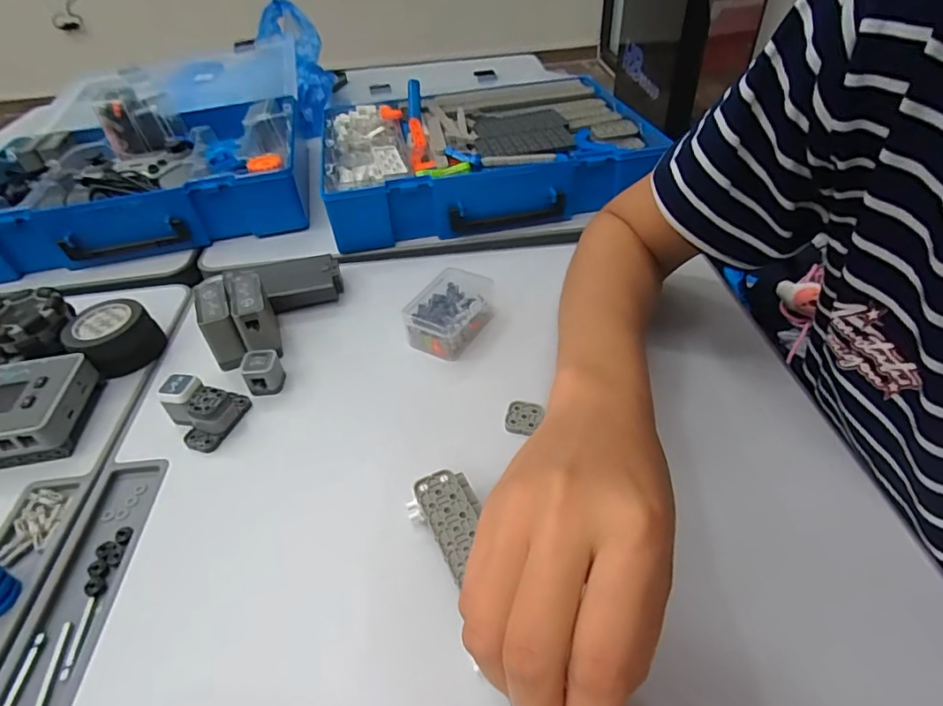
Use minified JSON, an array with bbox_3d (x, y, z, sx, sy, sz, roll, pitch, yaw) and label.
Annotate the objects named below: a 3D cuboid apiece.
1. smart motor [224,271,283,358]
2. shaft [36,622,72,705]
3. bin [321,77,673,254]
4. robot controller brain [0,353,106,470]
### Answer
[{"bbox_3d":[-0.176,-0.028,0.424,0.027,0.055,0.070,-21,44,-16],"label":"smart motor"},{"bbox_3d":[-0.216,0.168,0.263,0.005,0.004,0.061,-11,42,-6],"label":"shaft"},{"bbox_3d":[0.012,-0.241,0.627,0.359,0.086,0.266,-10,42,-5],"label":"bin"},{"bbox_3d":[-0.336,0.045,0.379,0.100,0.037,0.078,-8,42,-2],"label":"robot controller brain"}]

